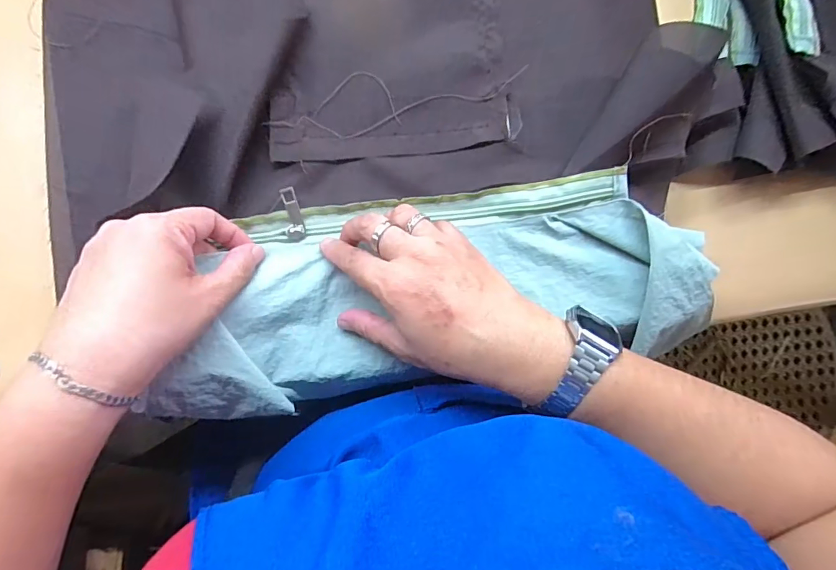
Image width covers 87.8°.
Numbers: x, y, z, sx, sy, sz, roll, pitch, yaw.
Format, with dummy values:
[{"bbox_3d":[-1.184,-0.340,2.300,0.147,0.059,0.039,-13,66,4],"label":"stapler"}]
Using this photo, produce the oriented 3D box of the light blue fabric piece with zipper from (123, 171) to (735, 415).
[{"bbox_3d":[0.022,0.002,0.308,0.383,0.044,0.145,-12,87,-6],"label":"light blue fabric piece with zipper"}]

